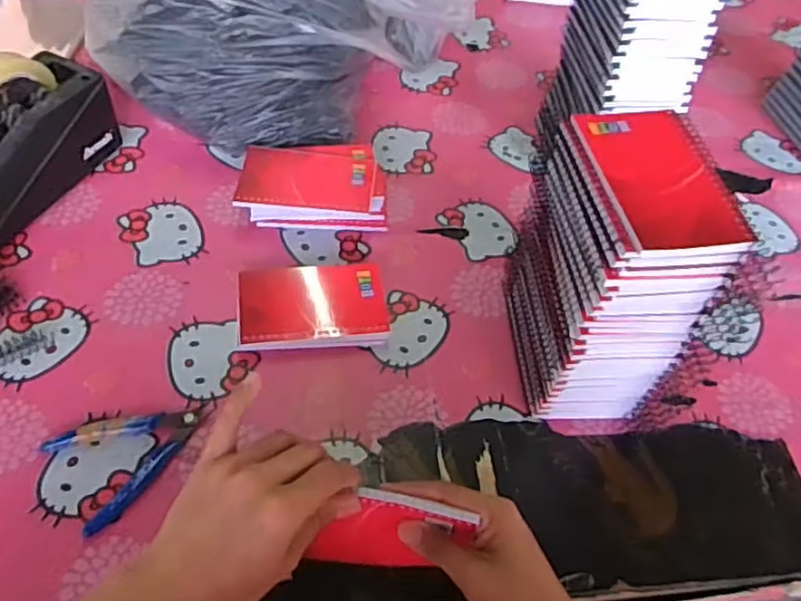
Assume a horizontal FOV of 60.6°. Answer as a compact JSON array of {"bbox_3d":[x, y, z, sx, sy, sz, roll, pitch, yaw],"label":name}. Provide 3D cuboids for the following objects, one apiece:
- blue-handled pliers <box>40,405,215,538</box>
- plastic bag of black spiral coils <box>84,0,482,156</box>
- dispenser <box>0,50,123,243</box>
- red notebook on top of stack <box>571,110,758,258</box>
[{"bbox_3d":[-0.202,0.114,0.531,0.115,0.012,0.078,-30,62,-25],"label":"blue-handled pliers"},{"bbox_3d":[-0.096,-0.353,0.737,0.246,0.209,0.422,41,59,21],"label":"plastic bag of black spiral coils"},{"bbox_3d":[-0.358,-0.143,0.635,0.069,0.125,0.199,26,55,13],"label":"dispenser"},{"bbox_3d":[0.172,-0.084,0.453,0.083,0.016,0.125,-3,54,-10],"label":"red notebook on top of stack"}]

